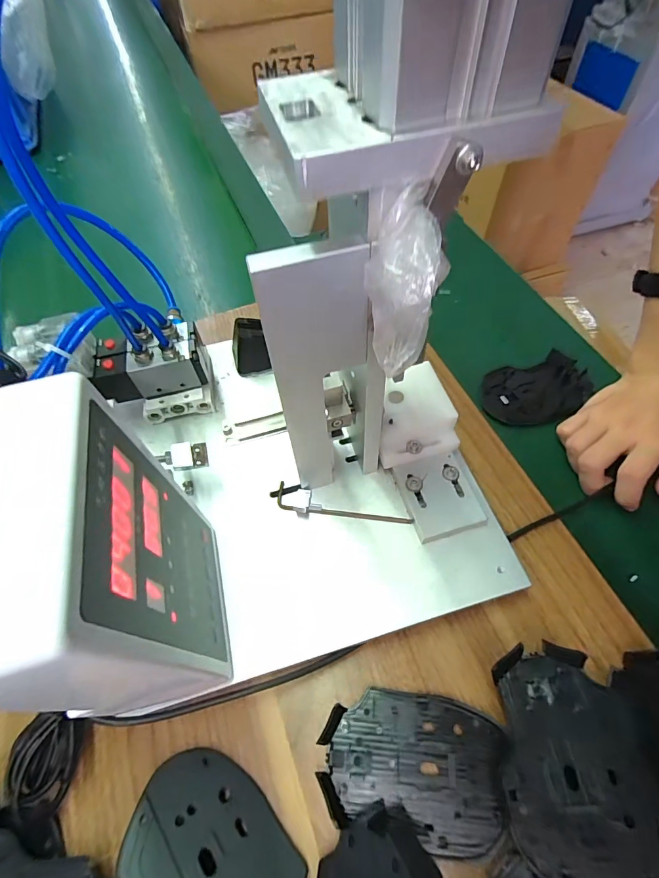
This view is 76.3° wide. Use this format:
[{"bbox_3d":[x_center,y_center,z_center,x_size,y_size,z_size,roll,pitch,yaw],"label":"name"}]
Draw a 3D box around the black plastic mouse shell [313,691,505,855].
[{"bbox_3d":[0.050,0.195,0.254,0.104,0.011,0.072,8,58,7],"label":"black plastic mouse shell"}]

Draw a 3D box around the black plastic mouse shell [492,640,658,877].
[{"bbox_3d":[0.138,0.186,0.240,0.074,0.033,0.115,2,57,4],"label":"black plastic mouse shell"}]

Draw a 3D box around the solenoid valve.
[{"bbox_3d":[-0.147,-0.057,0.352,0.092,0.078,0.049,-9,57,-4],"label":"solenoid valve"}]

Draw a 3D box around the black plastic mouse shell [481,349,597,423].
[{"bbox_3d":[0.210,-0.050,0.426,0.109,0.015,0.073,-14,58,-7],"label":"black plastic mouse shell"}]

